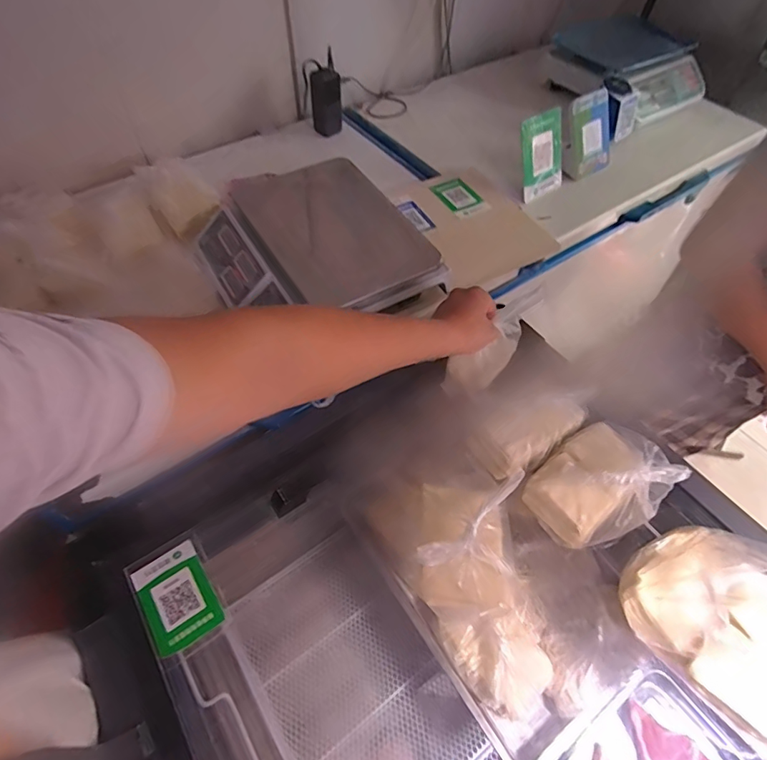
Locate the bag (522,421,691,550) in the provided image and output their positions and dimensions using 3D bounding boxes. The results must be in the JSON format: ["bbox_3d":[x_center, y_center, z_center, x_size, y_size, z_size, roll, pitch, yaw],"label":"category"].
[{"bbox_3d":[0.296,0.136,0.632,0.177,0.096,0.135,-34,63,-22],"label":"bag"}]

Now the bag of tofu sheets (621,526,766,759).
[{"bbox_3d":[0.393,0.244,0.470,0.141,0.207,0.209,-33,62,-22],"label":"bag of tofu sheets"}]

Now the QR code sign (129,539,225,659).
[{"bbox_3d":[-0.259,0.273,0.586,0.080,0.009,0.117,-32,59,-17],"label":"QR code sign"}]

